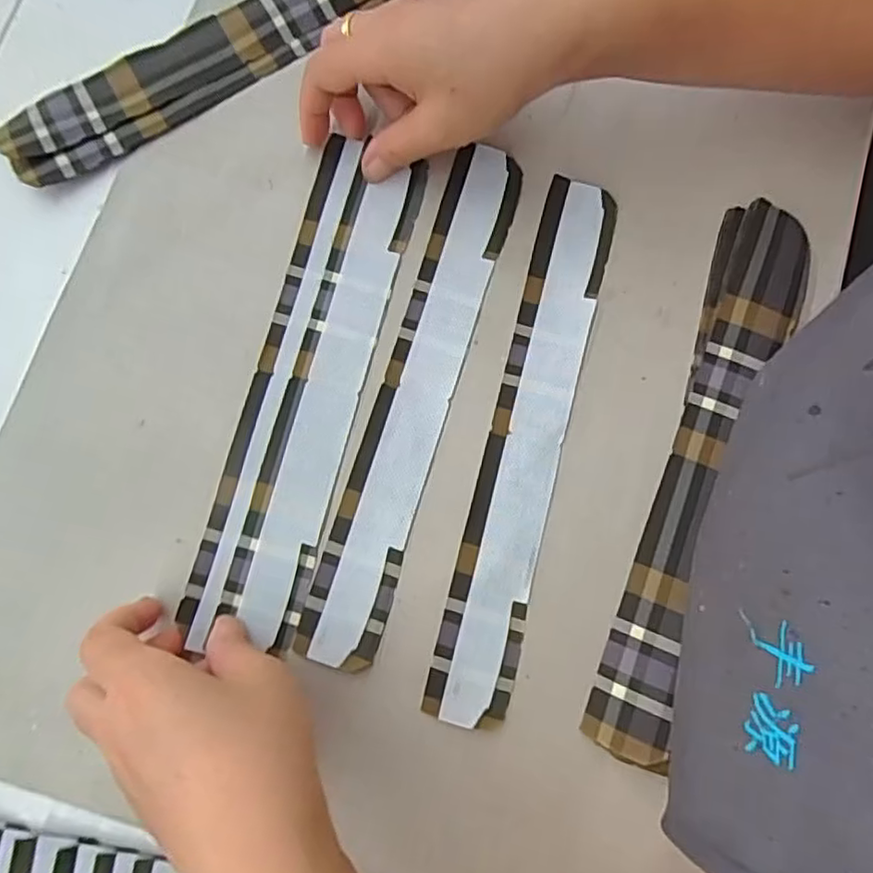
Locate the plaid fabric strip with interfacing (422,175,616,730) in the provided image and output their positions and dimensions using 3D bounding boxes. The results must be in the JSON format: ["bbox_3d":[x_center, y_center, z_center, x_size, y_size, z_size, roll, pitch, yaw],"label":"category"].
[{"bbox_3d":[0.043,0.000,0.295,0.036,0.007,0.258,14,80,5],"label":"plaid fabric strip with interfacing"}]

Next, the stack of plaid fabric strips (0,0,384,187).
[{"bbox_3d":[-0.108,-0.215,0.337,0.262,0.012,0.050,-33,82,-7],"label":"stack of plaid fabric strips"}]

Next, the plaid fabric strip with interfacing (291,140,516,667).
[{"bbox_3d":[-0.010,-0.022,0.301,0.037,0.008,0.257,17,80,5],"label":"plaid fabric strip with interfacing"}]

